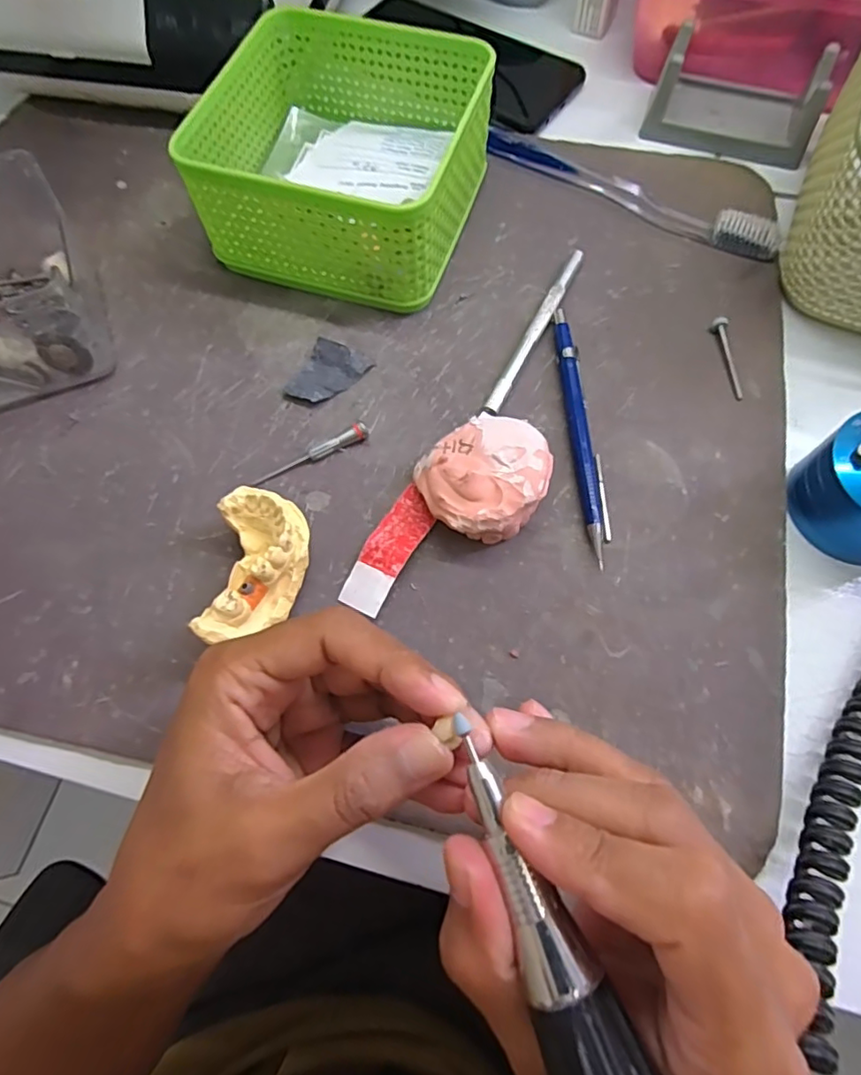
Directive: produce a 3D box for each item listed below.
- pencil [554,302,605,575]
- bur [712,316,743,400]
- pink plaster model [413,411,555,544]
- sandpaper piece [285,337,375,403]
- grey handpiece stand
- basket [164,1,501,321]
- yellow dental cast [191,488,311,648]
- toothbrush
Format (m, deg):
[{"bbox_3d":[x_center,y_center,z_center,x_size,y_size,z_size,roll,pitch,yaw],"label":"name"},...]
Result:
[{"bbox_3d":[0.072,-0.052,0.271,0.012,0.009,0.134,-2,69,0],"label":"pencil"},{"bbox_3d":[0.152,-0.091,0.286,0.007,0.006,0.046,-7,69,-2],"label":"bur"},{"bbox_3d":[0.025,-0.026,0.251,0.052,0.030,0.057,0,69,1],"label":"pink plaster model"},{"bbox_3d":[-0.051,-0.081,0.285,0.030,0.007,0.035,25,71,10],"label":"sandpaper piece"},{"bbox_3d":[0.184,-0.266,0.338,0.096,0.035,0.055,23,71,9],"label":"grey handpiece stand"},{"bbox_3d":[-0.043,-0.202,0.303,0.128,0.062,0.134,17,70,7],"label":"basket"},{"bbox_3d":[-0.070,0.013,0.236,0.035,0.030,0.062,2,69,1],"label":"yellow dental cast"},{"bbox_3d":[0.113,-0.199,0.327,0.175,0.011,0.022,27,72,11],"label":"toothbrush"}]

